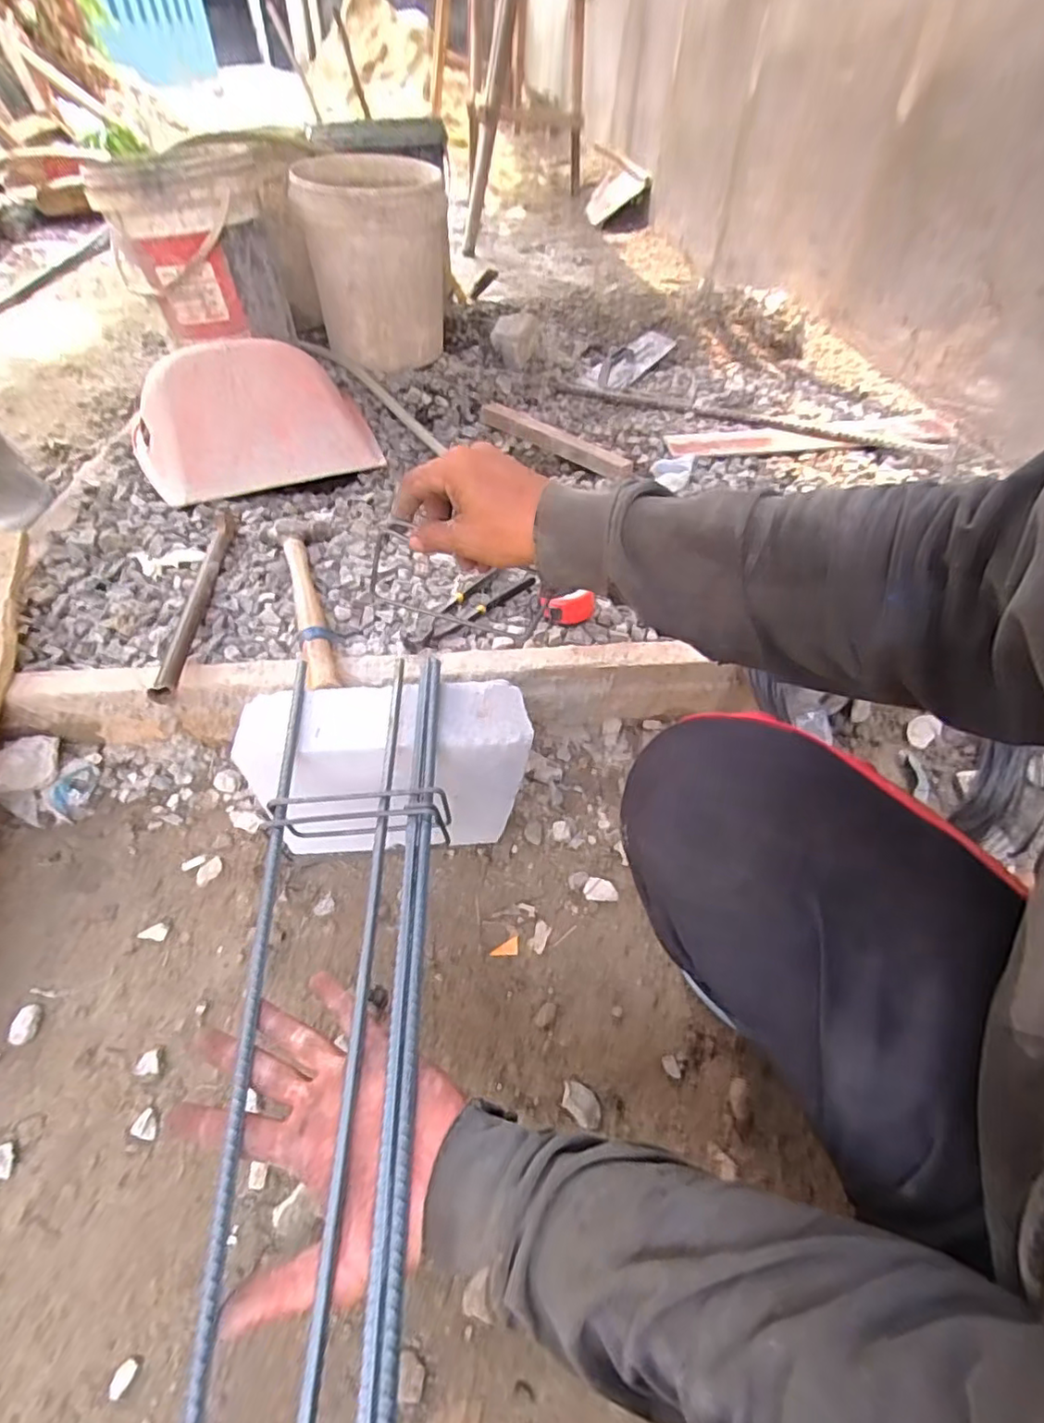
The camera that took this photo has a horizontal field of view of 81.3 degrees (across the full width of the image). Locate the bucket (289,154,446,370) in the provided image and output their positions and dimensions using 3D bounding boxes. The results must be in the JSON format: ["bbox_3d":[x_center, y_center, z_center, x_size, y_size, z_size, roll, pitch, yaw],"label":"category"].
[{"bbox_3d":[-0.309,-0.967,1.341,0.284,0.329,0.344,-5,49,-7],"label":"bucket"}]

